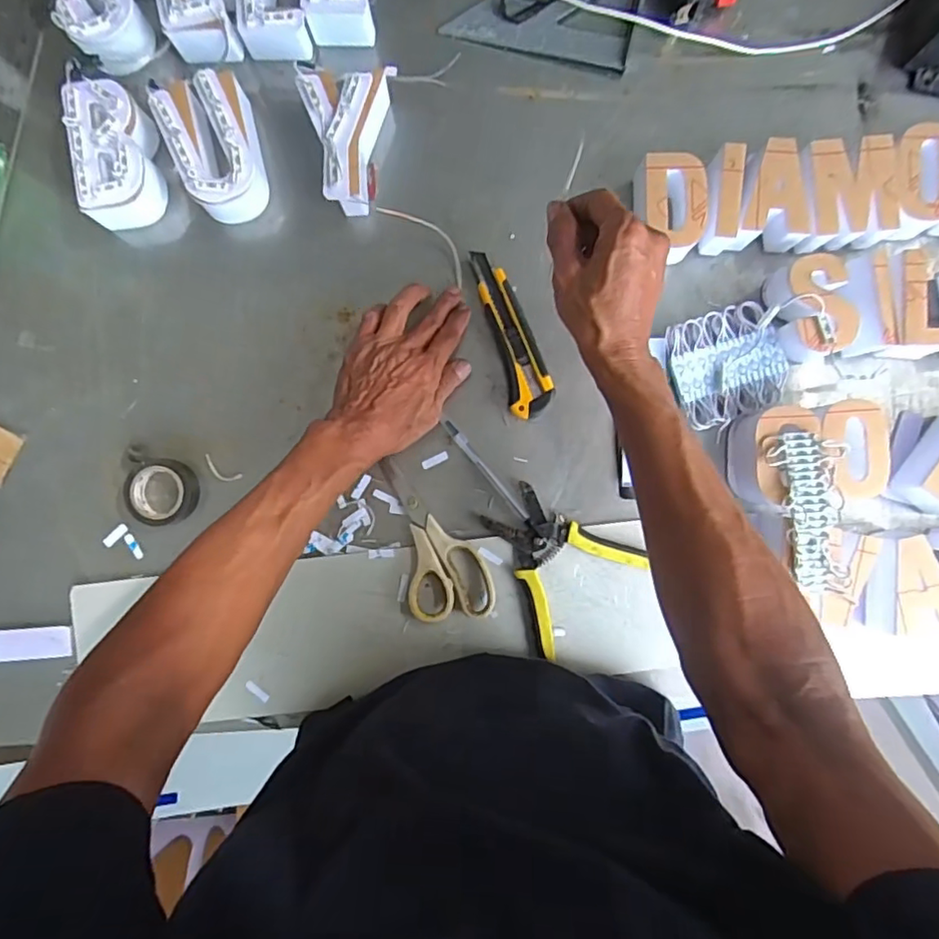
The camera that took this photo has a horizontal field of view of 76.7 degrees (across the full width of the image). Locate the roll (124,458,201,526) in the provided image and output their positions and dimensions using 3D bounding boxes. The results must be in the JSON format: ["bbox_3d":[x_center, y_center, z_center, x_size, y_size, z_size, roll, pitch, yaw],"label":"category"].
[{"bbox_3d":[-0.282,0.020,0.544,0.061,0.025,0.058,0,89,1],"label":"roll"}]

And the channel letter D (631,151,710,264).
[{"bbox_3d":[0.178,-0.233,0.530,0.055,0.047,0.088,-3,89,1],"label":"channel letter D"}]

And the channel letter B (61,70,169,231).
[{"bbox_3d":[-0.317,-0.281,0.536,0.064,0.054,0.120,-5,89,1],"label":"channel letter B"}]

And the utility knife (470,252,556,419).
[{"bbox_3d":[0.039,-0.125,0.547,0.039,0.020,0.154,-17,89,0],"label":"utility knife"}]

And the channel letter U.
[{"bbox_3d":[-0.227,-0.287,0.535,0.076,0.052,0.116,-18,89,0],"label":"channel letter U"}]

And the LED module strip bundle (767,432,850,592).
[{"bbox_3d":[0.290,0.035,0.501,0.054,0.017,0.131,-7,88,-1],"label":"LED module strip bundle"}]

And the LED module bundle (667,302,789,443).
[{"bbox_3d":[0.235,-0.095,0.539,0.099,0.026,0.099,-20,89,0],"label":"LED module bundle"}]

